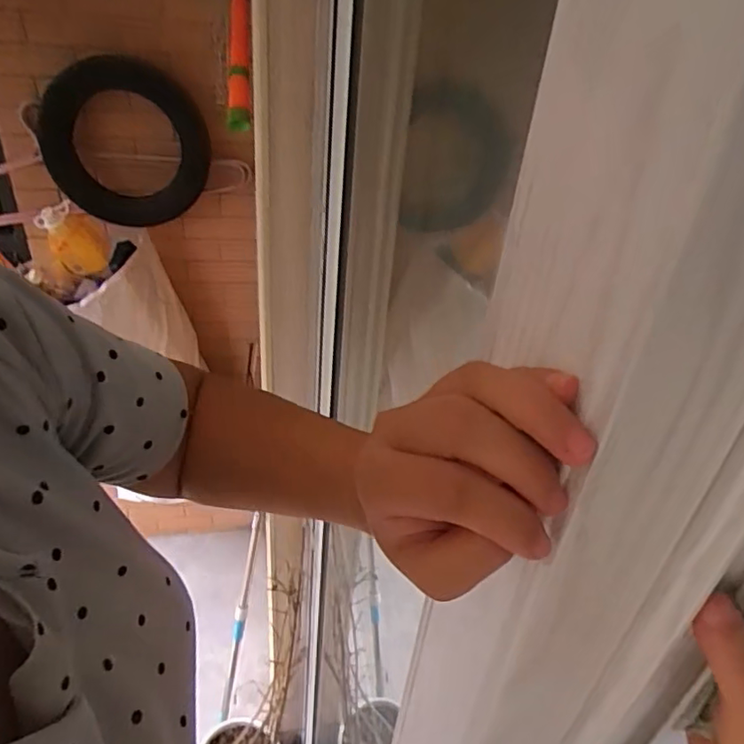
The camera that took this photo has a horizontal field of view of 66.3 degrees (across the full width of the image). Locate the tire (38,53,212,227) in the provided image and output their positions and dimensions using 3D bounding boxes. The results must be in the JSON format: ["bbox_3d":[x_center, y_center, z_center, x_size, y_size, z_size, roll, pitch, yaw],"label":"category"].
[{"bbox_3d":[-0.626,-0.581,1.456,0.397,0.379,0.087,1,34,-7],"label":"tire"}]

